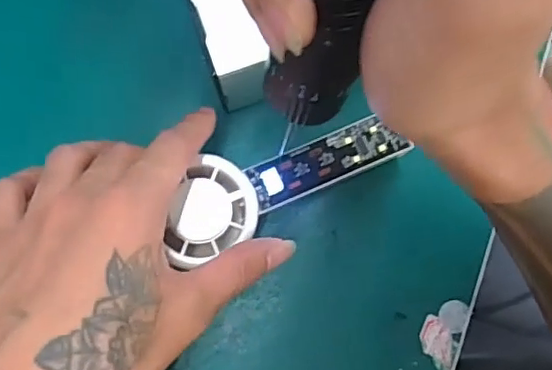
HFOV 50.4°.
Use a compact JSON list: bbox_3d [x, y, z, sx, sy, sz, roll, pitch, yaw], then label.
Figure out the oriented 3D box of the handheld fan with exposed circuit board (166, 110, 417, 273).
[{"bbox_3d":[0.004,-0.004,0.313,0.137,0.019,0.042,-23,83,-20],"label":"handheld fan with exposed circuit board"}]

